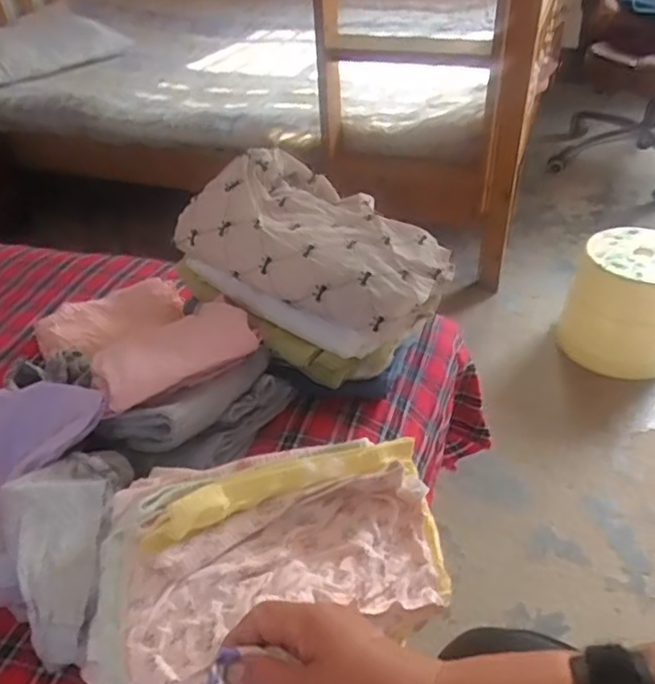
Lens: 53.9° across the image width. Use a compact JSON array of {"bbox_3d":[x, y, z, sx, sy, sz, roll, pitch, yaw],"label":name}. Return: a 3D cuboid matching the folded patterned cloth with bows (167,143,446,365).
[{"bbox_3d":[-0.003,-0.112,0.695,0.266,0.117,0.188,22,46,27],"label":"folded patterned cloth with bows"}]

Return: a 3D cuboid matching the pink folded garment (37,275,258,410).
[{"bbox_3d":[-0.196,-0.012,0.705,0.188,0.056,0.270,-33,28,-30],"label":"pink folded garment"}]

